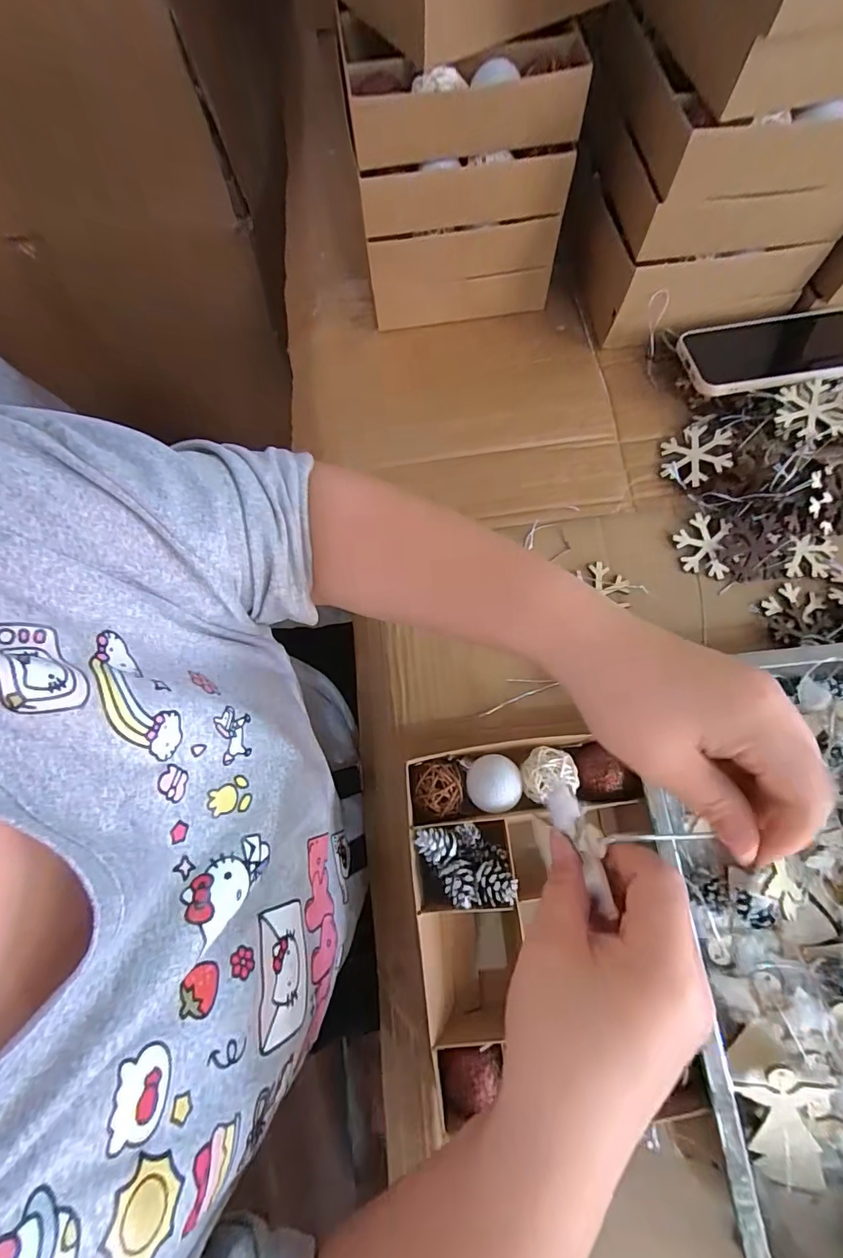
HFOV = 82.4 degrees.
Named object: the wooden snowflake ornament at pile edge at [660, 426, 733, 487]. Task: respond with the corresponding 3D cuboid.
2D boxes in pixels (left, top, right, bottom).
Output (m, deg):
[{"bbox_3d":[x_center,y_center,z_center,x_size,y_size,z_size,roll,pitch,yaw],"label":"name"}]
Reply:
[{"bbox_3d":[0.230,-0.146,0.404,0.050,0.004,0.052,1,76,25],"label":"wooden snowflake ornament at pile edge"}]

